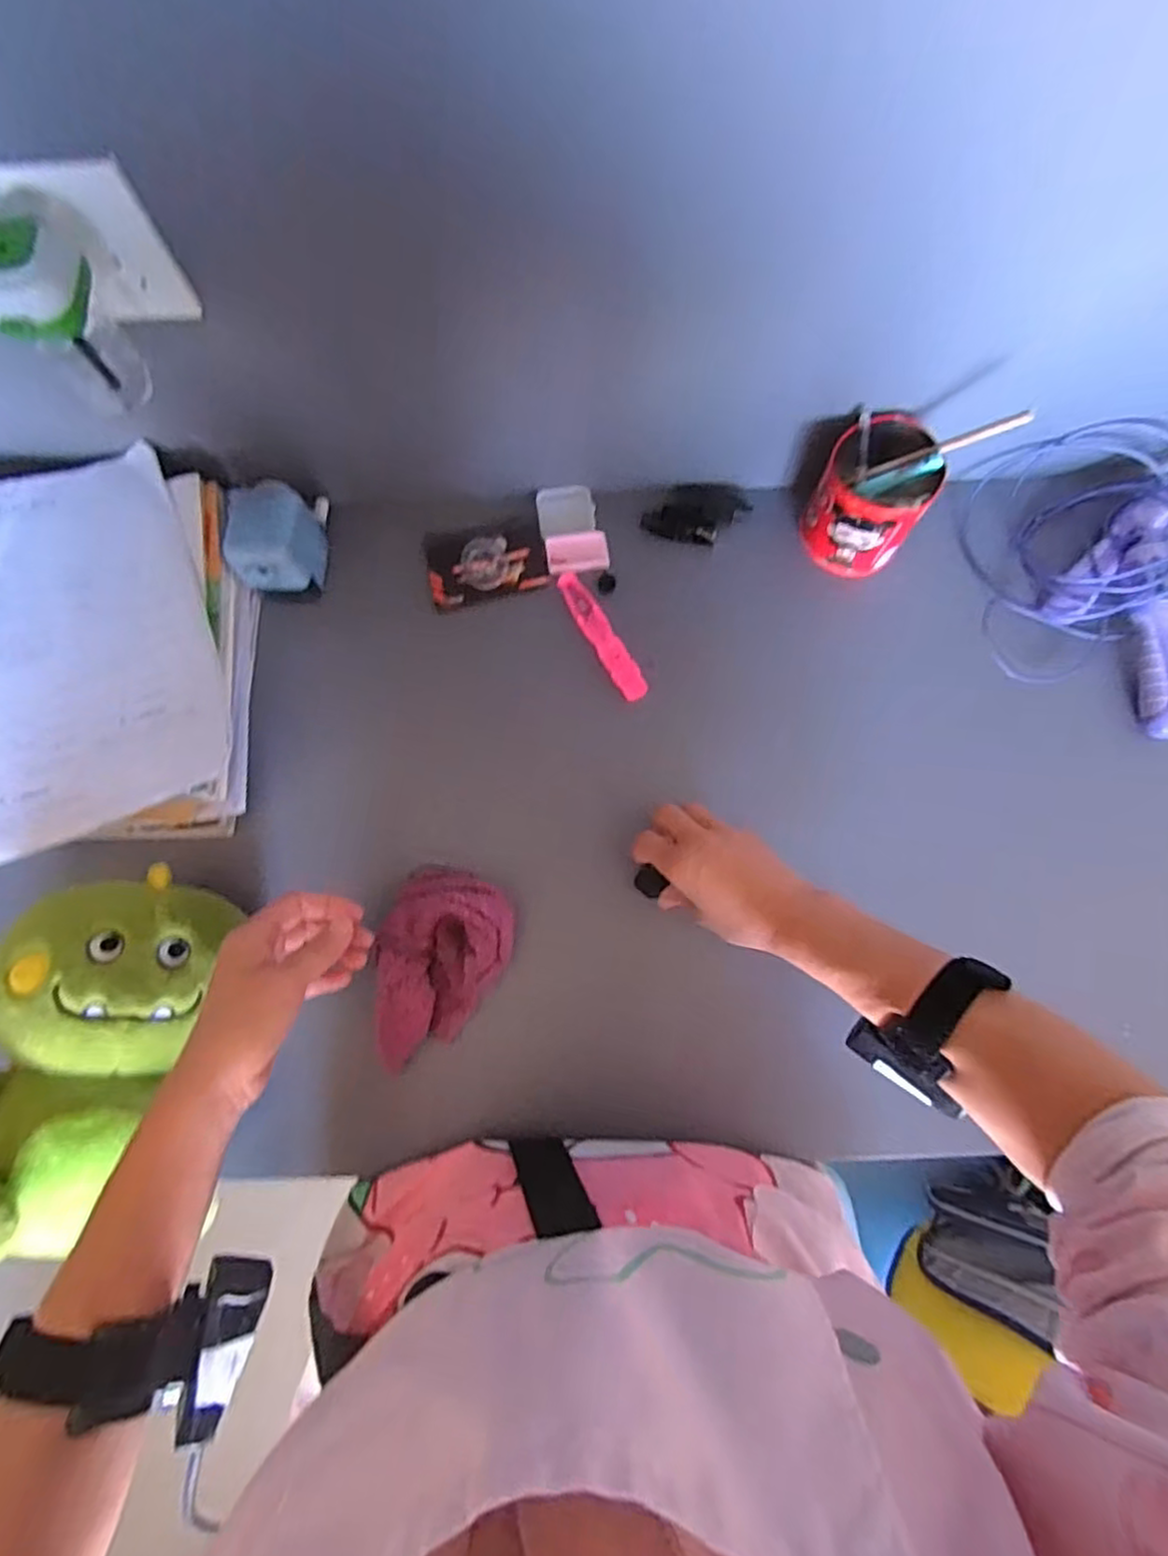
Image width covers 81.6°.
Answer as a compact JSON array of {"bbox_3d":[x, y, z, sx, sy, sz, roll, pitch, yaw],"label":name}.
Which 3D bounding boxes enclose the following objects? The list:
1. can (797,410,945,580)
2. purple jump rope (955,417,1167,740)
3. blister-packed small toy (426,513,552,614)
[{"bbox_3d":[0.236,-0.232,0.563,0.088,0.089,0.089,29,77,8],"label":"can"},{"bbox_3d":[0.416,-0.180,0.568,0.195,0.052,0.256,15,76,4],"label":"purple jump rope"},{"bbox_3d":[-0.085,-0.193,0.590,0.103,0.009,0.072,-14,76,-3],"label":"blister-packed small toy"}]

